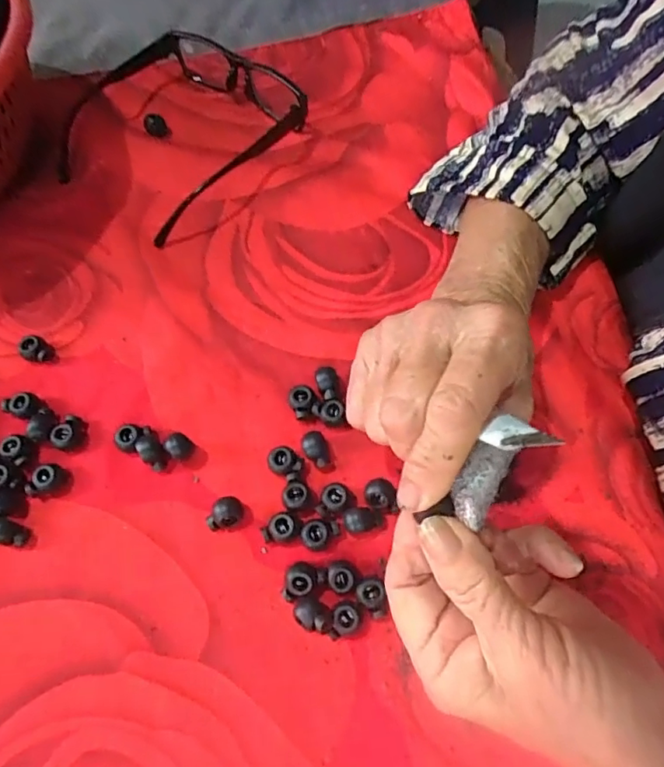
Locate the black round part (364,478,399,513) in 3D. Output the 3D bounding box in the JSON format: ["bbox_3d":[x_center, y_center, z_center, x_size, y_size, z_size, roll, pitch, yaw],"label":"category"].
[{"bbox_3d":[0.025,0.057,0.268,0.017,0.012,0.015,3,64,3],"label":"black round part"}]

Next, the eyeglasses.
[{"bbox_3d":[-0.119,-0.187,0.375,0.172,0.036,0.148,37,71,17],"label":"eyeglasses"}]

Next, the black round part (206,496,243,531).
[{"bbox_3d":[-0.055,0.067,0.268,0.019,0.011,0.015,-17,65,-7],"label":"black round part"}]

